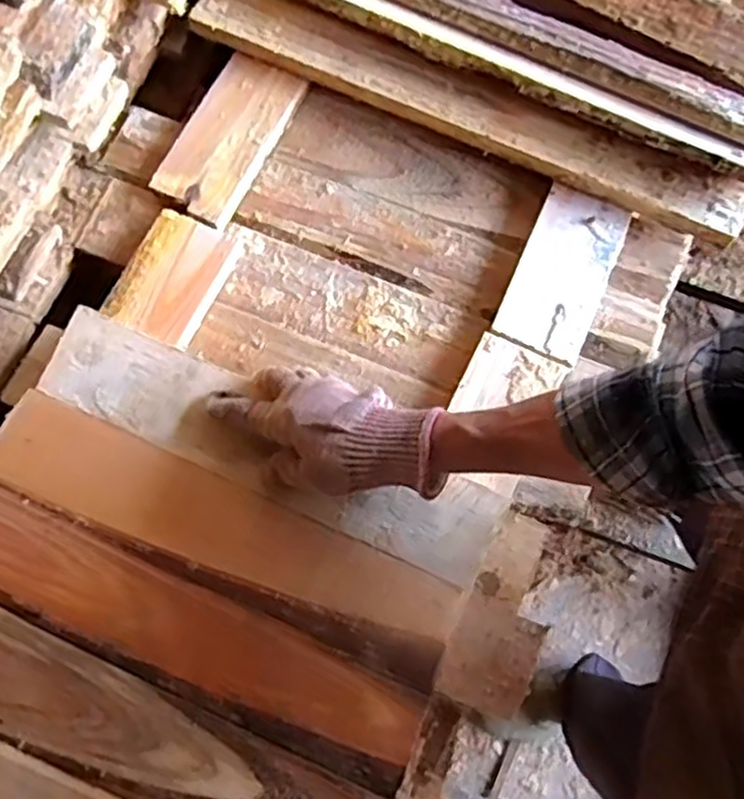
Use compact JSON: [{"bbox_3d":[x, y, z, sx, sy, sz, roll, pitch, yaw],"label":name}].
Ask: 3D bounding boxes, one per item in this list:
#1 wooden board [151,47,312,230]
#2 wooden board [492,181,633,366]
[{"bbox_3d":[-0.125,-0.229,0.635,0.074,0.023,0.161,24,74,6],"label":"wooden board"},{"bbox_3d":[0.160,-0.105,0.606,0.073,0.020,0.149,23,74,5],"label":"wooden board"}]

